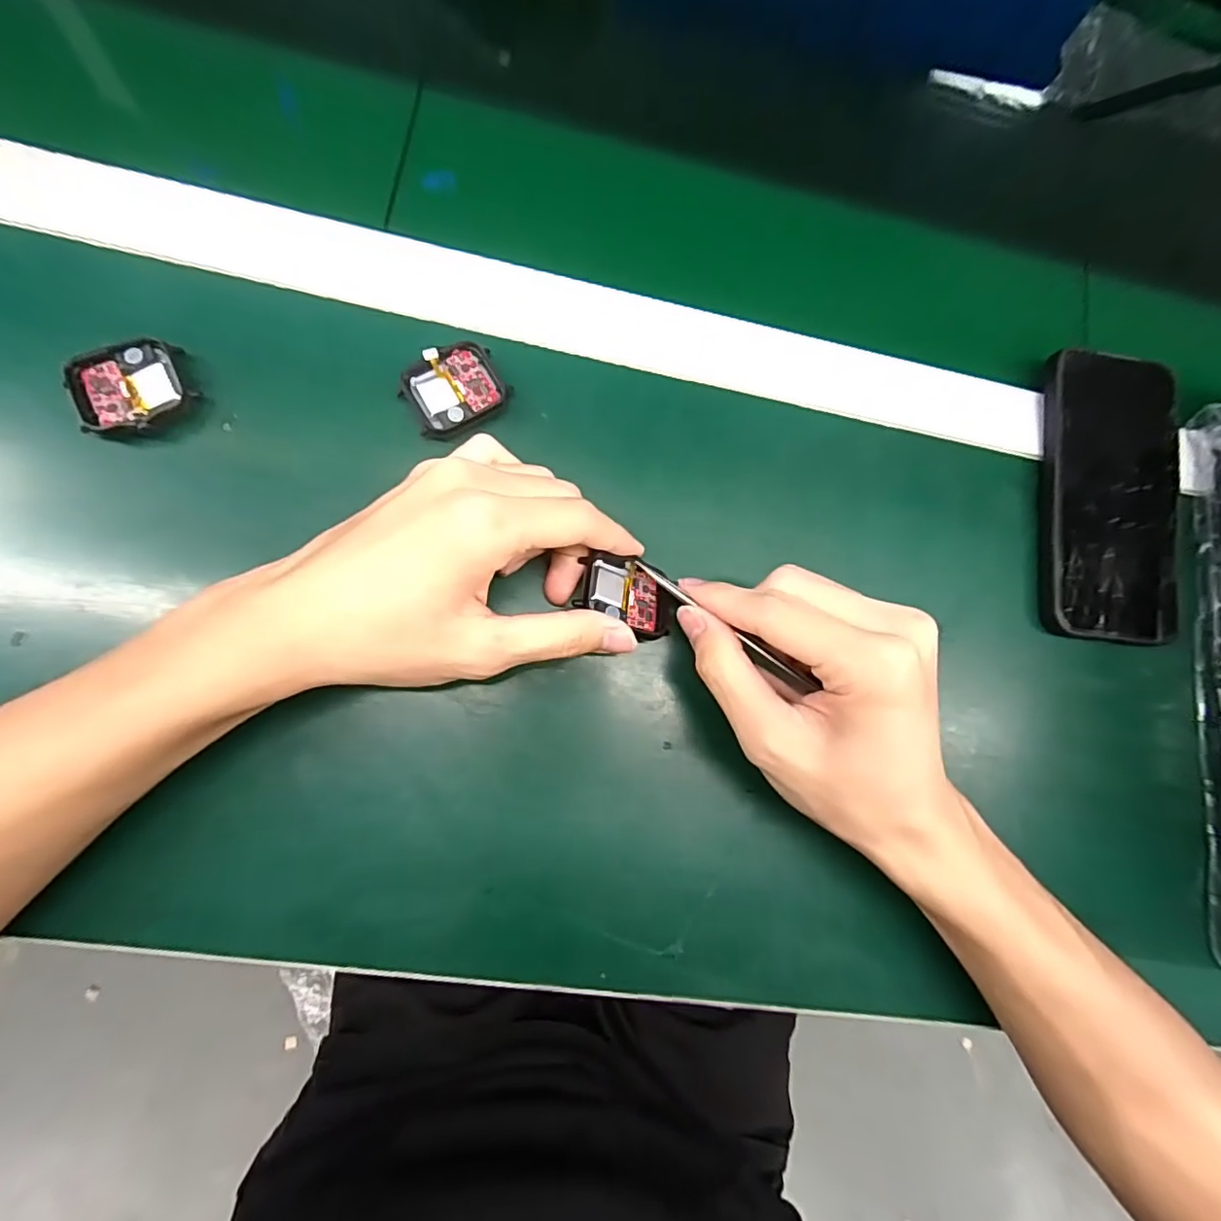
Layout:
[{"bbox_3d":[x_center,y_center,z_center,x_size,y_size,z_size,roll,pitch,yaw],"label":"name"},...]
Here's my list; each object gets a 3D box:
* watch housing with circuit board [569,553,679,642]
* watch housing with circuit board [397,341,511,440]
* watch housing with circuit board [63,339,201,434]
[{"bbox_3d":[0.009,-0.008,0.263,0.048,0.008,0.033,20,62,-19],"label":"watch housing with circuit board"},{"bbox_3d":[-0.074,-0.106,0.272,0.047,0.011,0.037,-35,88,-12],"label":"watch housing with circuit board"},{"bbox_3d":[-0.212,-0.098,0.253,0.046,0.015,0.036,-17,85,-10],"label":"watch housing with circuit board"}]

